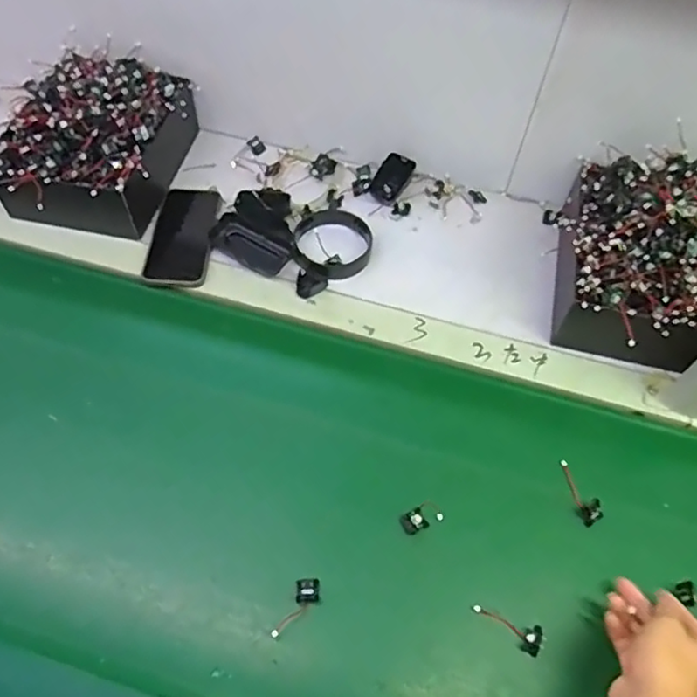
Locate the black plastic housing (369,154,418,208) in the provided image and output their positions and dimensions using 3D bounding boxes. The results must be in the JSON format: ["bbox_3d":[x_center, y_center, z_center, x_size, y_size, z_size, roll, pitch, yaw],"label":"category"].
[{"bbox_3d":[0.059,-0.233,0.822,0.042,0.016,0.069,34,91,14],"label":"black plastic housing"}]

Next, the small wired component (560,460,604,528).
[{"bbox_3d":[0.236,0.143,0.605,0.021,0.010,0.068,-10,59,-10],"label":"small wired component"}]

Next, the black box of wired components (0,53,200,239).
[{"bbox_3d":[-0.323,-0.265,0.769,0.200,0.095,0.246,9,58,4],"label":"black box of wired components"}]

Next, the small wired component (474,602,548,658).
[{"bbox_3d":[0.144,0.249,0.536,0.064,0.014,0.022,25,60,12],"label":"small wired component"}]

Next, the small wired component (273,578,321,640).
[{"bbox_3d":[-0.049,0.230,0.538,0.059,0.013,0.025,-34,66,-22],"label":"small wired component"}]

